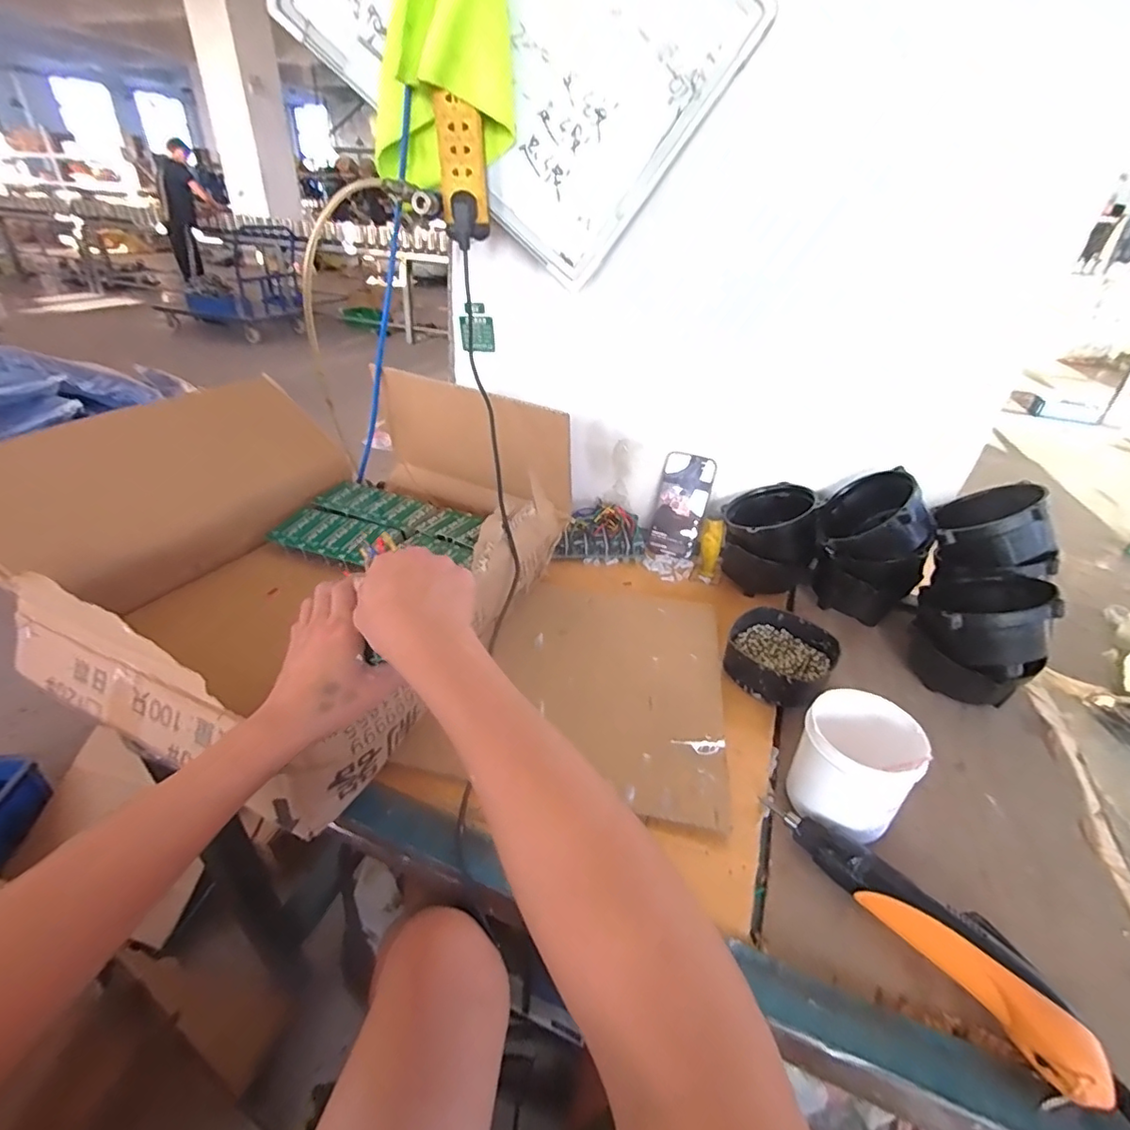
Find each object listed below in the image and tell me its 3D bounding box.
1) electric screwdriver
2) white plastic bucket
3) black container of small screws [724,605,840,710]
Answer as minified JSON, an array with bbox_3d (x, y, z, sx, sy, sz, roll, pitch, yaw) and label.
[{"bbox_3d":[0.277,0.274,0.426,0.062,0.045,0.247,-16,38,-27],"label":"electric screwdriver"},{"bbox_3d":[0.263,0.183,0.498,0.091,0.100,0.086,3,33,-2],"label":"white plastic bucket"},{"bbox_3d":[0.259,0.109,0.662,0.119,0.045,0.134,26,39,30],"label":"black container of small screws"}]

